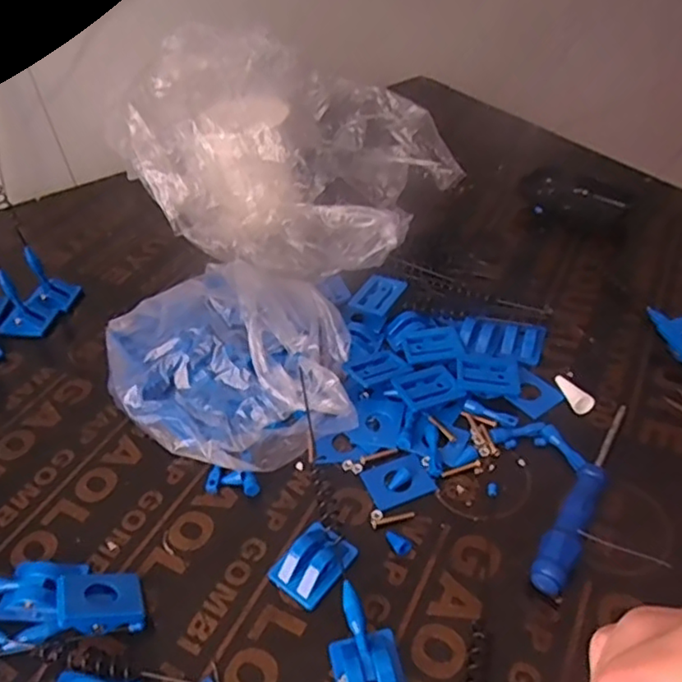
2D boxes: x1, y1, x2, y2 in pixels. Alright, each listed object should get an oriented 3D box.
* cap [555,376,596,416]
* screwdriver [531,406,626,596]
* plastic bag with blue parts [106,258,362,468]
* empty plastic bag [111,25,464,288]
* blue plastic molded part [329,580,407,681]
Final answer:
[{"bbox_3d":[0.164,0.035,0.442,0.013,0.012,0.037,-17,43,-11],"label":"cap"},{"bbox_3d":[0.148,0.088,0.378,0.019,0.021,0.151,20,48,27],"label":"screwdriver"},{"bbox_3d":[-0.084,0.006,0.474,0.170,0.052,0.214,-26,45,-20],"label":"plastic bag with blue parts"},{"bbox_3d":[-0.042,-0.185,0.593,0.276,0.144,0.254,12,45,20],"label":"empty plastic bag"},{"bbox_3d":[0.012,0.160,0.320,0.034,0.015,0.067,-12,42,-6],"label":"blue plastic molded part"}]

